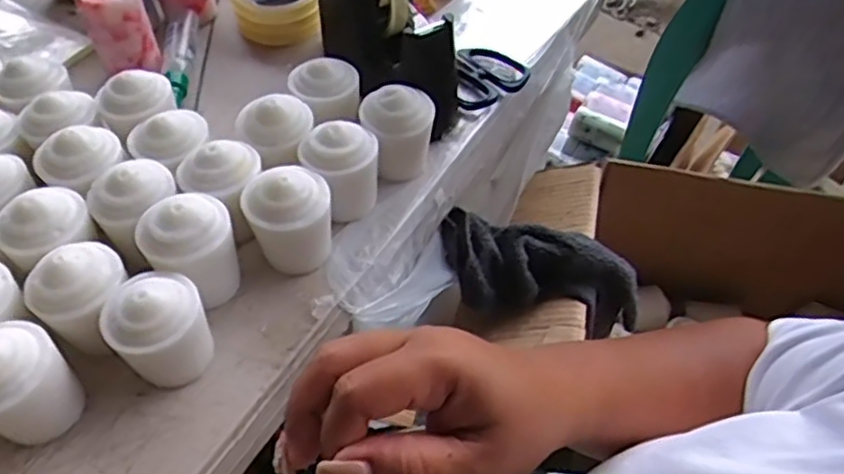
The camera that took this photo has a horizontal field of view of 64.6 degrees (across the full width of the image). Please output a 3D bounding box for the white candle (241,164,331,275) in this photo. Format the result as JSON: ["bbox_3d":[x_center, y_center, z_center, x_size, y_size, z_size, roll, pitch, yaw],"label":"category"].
[{"bbox_3d":[-0.088,-0.008,0.457,0.056,0.072,0.055,-14,53,-12],"label":"white candle"}]

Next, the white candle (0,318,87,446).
[{"bbox_3d":[-0.233,0.089,0.391,0.051,0.073,0.055,0,51,-1],"label":"white candle"}]

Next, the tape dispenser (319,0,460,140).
[{"bbox_3d":[-0.032,-0.176,0.557,0.066,0.124,0.192,-27,56,-21],"label":"tape dispenser"}]

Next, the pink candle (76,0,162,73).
[{"bbox_3d":[-0.266,-0.182,0.593,0.048,0.080,0.054,-26,56,-20],"label":"pink candle"}]

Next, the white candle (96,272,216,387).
[{"bbox_3d":[-0.161,0.057,0.414,0.054,0.070,0.049,-20,54,-16],"label":"white candle"}]

